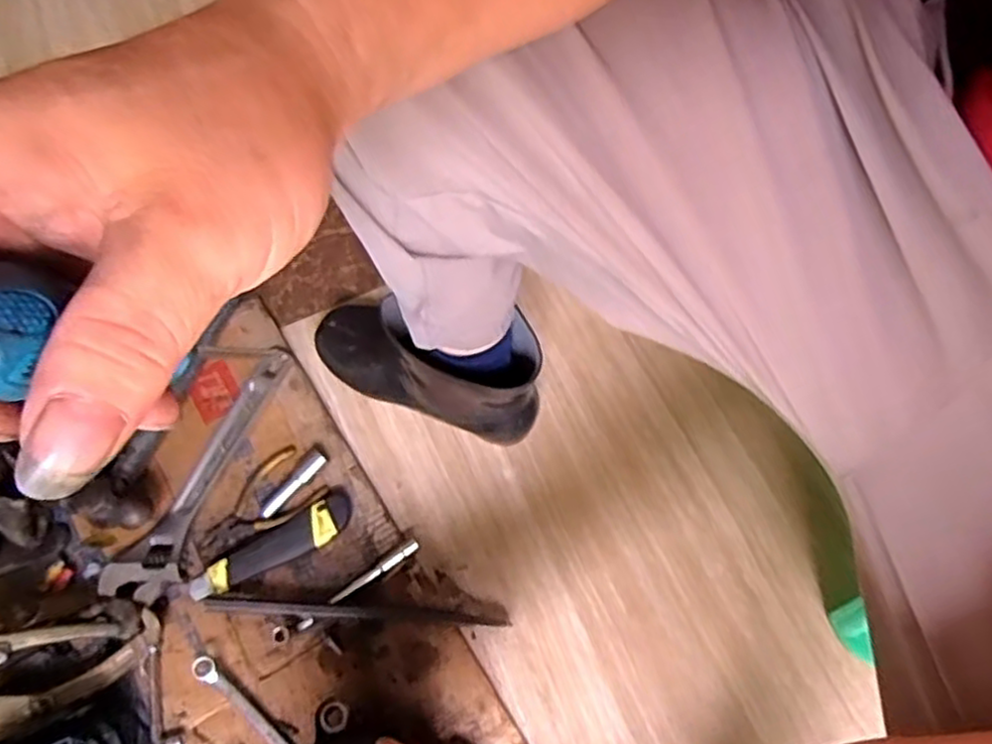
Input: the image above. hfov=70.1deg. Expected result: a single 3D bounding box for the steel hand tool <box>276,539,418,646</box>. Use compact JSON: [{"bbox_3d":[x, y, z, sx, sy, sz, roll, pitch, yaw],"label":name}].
[{"bbox_3d":[-0.138,0.200,0.645,0.153,0.035,0.018,-33,67,-12],"label":"steel hand tool"}]

